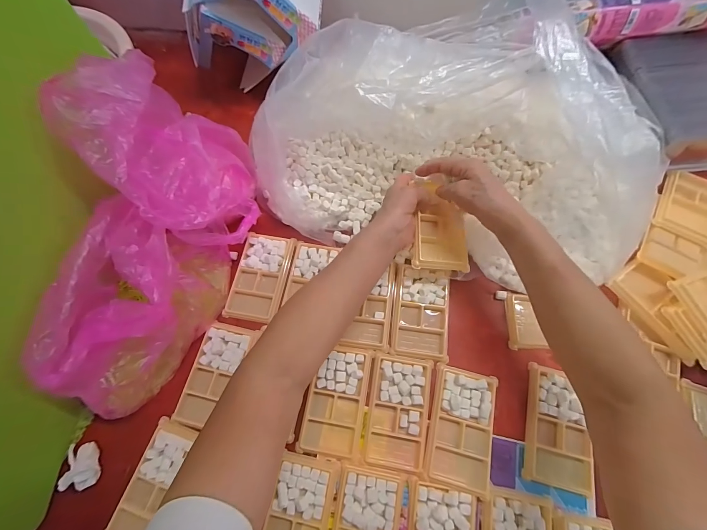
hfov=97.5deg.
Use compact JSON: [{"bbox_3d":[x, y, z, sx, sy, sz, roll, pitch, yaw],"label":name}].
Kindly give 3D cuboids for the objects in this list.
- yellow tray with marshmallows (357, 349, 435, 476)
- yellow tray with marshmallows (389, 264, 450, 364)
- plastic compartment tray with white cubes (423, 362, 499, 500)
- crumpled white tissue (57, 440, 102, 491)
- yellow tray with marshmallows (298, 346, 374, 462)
[{"bbox_3d":[0.058,0.192,0.408,0.078,0.012,0.135,10,71,6],"label":"yellow tray with marshmallows"},{"bbox_3d":[0.098,0.067,0.447,0.079,0.018,0.130,7,71,5],"label":"yellow tray with marshmallows"},{"bbox_3d":[0.138,0.206,0.395,0.077,0.023,0.135,12,71,7],"label":"plastic compartment tray with white cubes"},{"bbox_3d":[-0.341,0.252,0.388,0.034,0.020,0.051,-8,70,0],"label":"crumpled white tissue"},{"bbox_3d":[-0.021,0.179,0.415,0.075,0.015,0.134,9,71,6],"label":"yellow tray with marshmallows"}]

